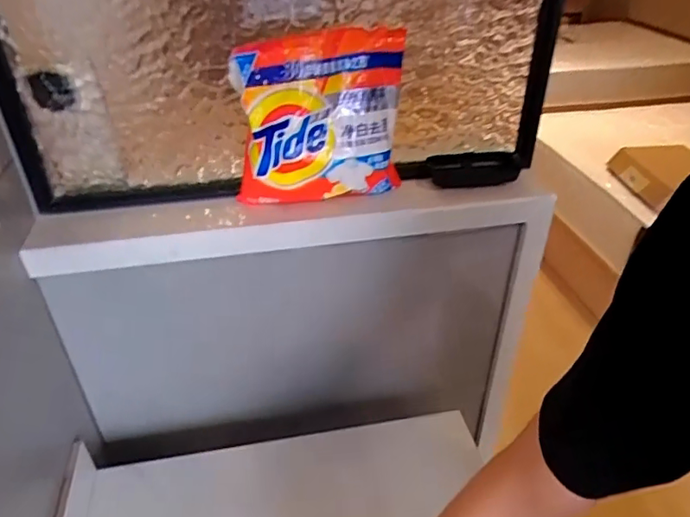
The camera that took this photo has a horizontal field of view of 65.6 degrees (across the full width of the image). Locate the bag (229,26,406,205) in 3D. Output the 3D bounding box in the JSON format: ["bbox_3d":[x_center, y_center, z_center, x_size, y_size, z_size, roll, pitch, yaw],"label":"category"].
[{"bbox_3d":[-0.025,-0.152,0.599,0.187,0.182,0.038,-12,38,-15],"label":"bag"}]

